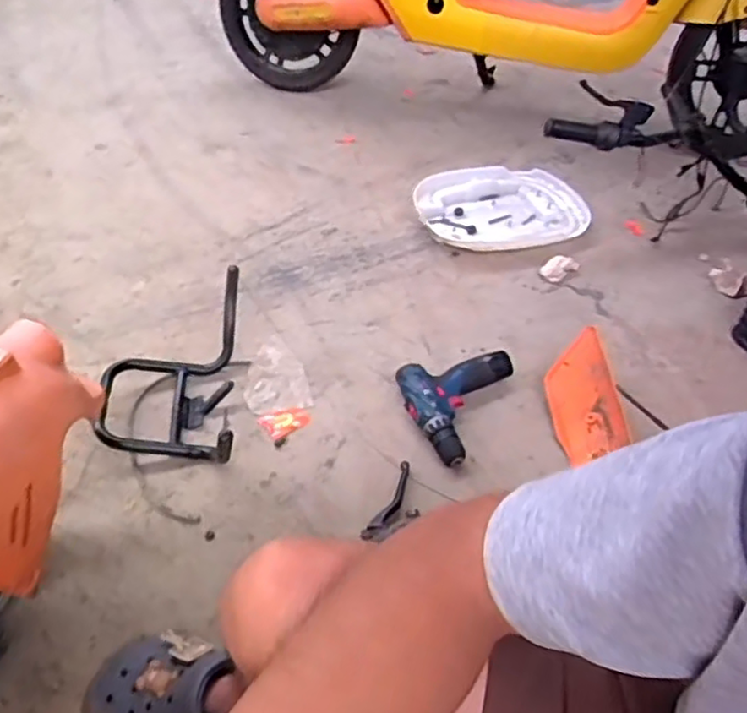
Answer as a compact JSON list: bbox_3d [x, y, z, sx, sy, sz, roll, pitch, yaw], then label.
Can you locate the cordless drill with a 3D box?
[{"bbox_3d":[0.114,0.058,1.079,0.149,0.052,0.219,23,48,18],"label":"cordless drill"}]

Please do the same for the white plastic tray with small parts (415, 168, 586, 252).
[{"bbox_3d":[0.282,-0.319,1.445,0.363,0.048,0.273,-11,47,-15],"label":"white plastic tray with small parts"}]

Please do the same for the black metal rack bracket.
[{"bbox_3d":[-0.313,0.010,1.014,0.207,0.163,0.267,0,45,-4],"label":"black metal rack bracket"}]

